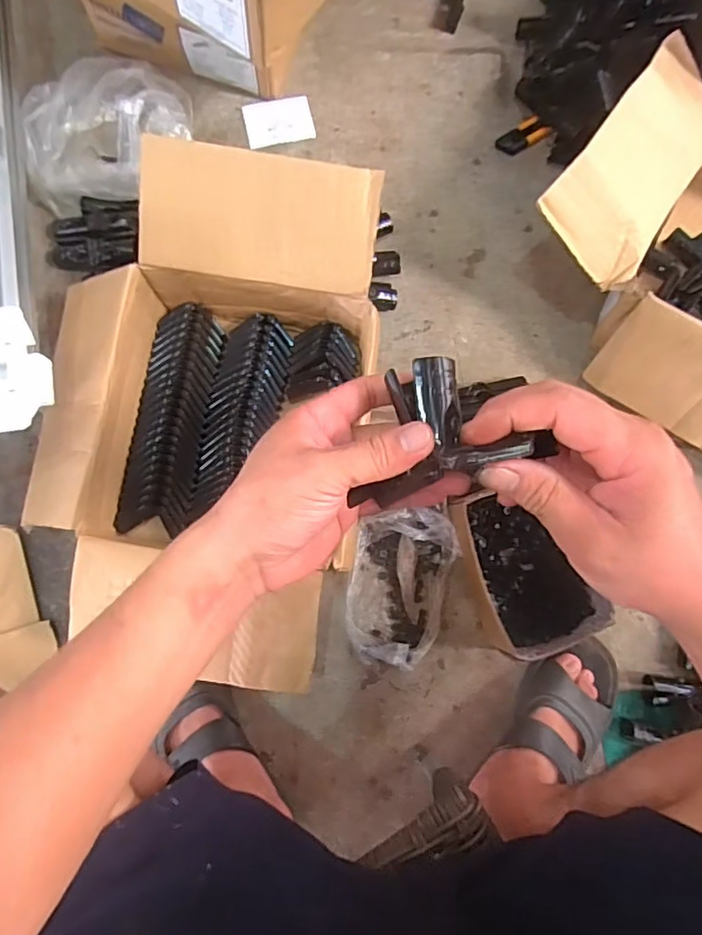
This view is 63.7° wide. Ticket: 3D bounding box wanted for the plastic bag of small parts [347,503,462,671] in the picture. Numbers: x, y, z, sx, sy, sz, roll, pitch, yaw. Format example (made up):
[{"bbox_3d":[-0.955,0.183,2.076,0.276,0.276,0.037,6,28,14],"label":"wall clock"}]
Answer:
[{"bbox_3d":[0.063,0.147,0.702,0.125,0.053,0.192,9,81,0],"label":"plastic bag of small parts"}]

